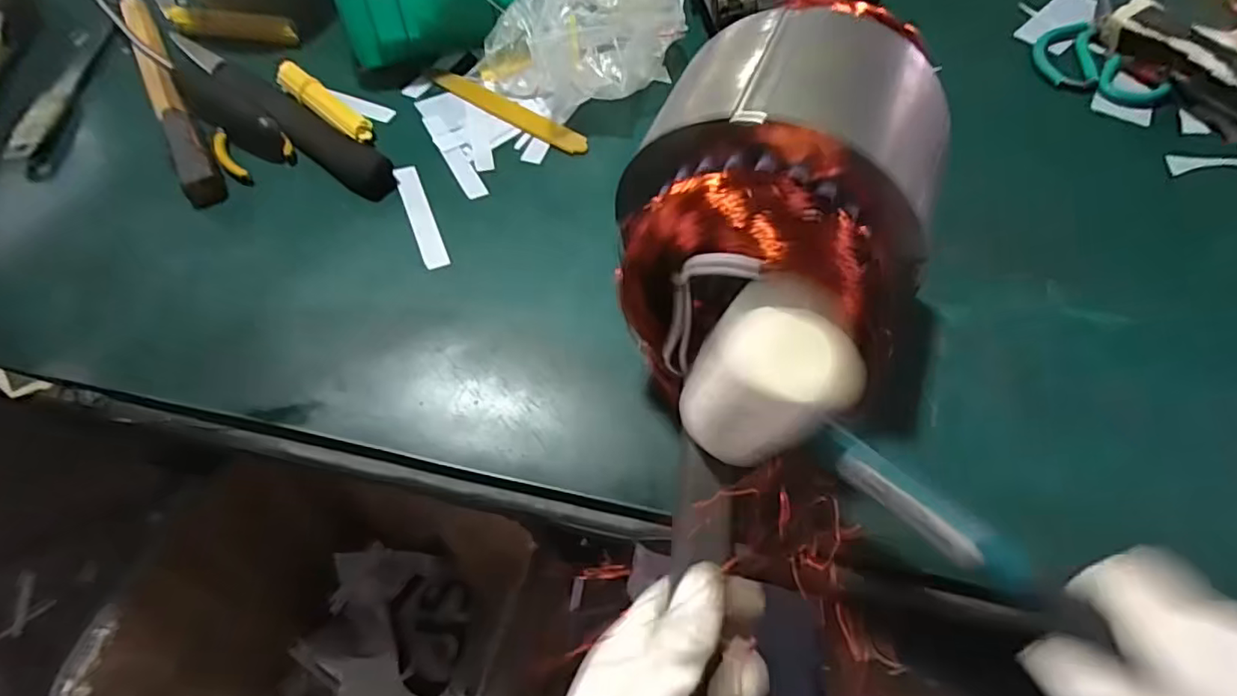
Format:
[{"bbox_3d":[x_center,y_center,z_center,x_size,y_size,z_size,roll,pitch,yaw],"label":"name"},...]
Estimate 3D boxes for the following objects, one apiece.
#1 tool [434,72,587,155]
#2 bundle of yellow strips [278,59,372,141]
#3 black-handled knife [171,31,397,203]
[{"bbox_3d":[-0.086,-0.186,0.460,0.149,0.008,0.021,33,64,17],"label":"tool"},{"bbox_3d":[-0.221,-0.181,0.447,0.097,0.022,0.023,36,65,19],"label":"bundle of yellow strips"},{"bbox_3d":[-0.256,-0.181,0.439,0.246,0.022,0.031,34,64,18],"label":"black-handled knife"}]

